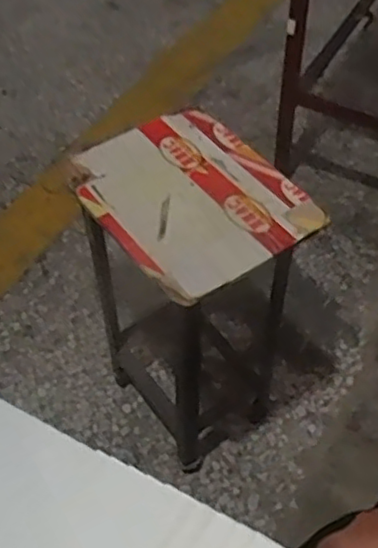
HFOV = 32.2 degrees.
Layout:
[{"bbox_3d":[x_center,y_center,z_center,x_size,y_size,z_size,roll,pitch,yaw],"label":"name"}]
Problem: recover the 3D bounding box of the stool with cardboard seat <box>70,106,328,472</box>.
[{"bbox_3d":[0.007,0.061,1.047,0.228,0.559,0.271,-29,57,-20],"label":"stool with cardboard seat"}]

